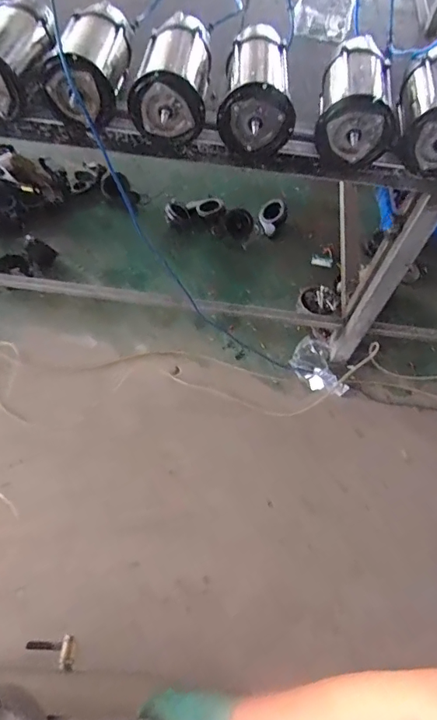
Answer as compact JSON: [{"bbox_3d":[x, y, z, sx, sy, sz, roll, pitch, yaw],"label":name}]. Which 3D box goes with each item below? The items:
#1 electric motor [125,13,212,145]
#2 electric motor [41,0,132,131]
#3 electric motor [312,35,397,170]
[{"bbox_3d":[-0.091,-0.575,0.899,0.137,0.117,0.261,4,59,0],"label":"electric motor"},{"bbox_3d":[-0.253,-0.614,0.917,0.123,0.128,0.292,6,60,2],"label":"electric motor"},{"bbox_3d":[0.283,-0.525,0.903,0.144,0.126,0.275,11,60,4],"label":"electric motor"}]

